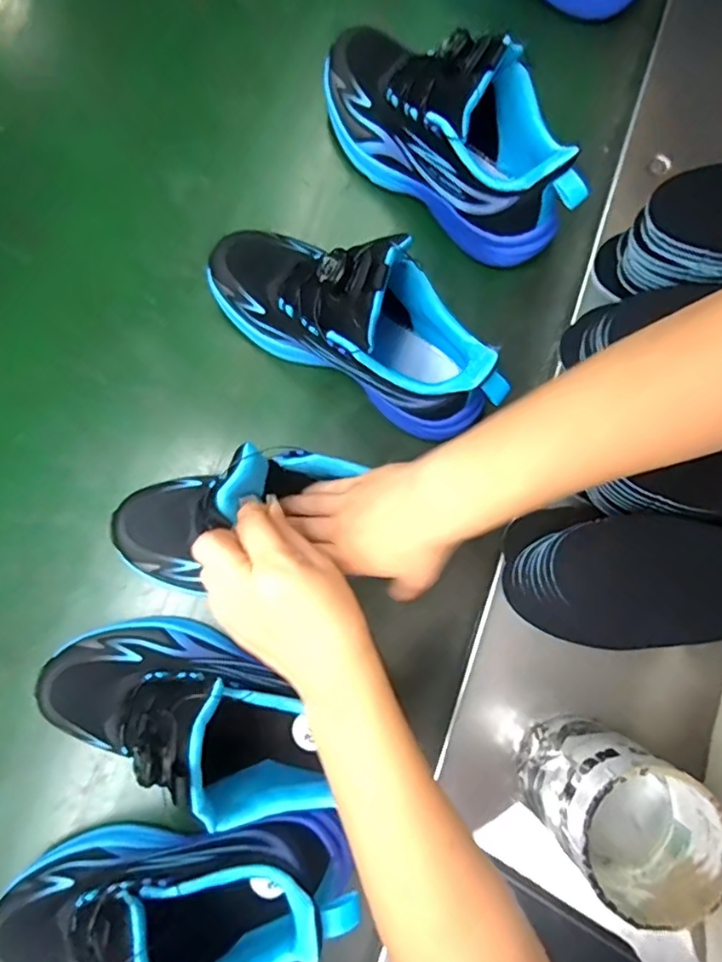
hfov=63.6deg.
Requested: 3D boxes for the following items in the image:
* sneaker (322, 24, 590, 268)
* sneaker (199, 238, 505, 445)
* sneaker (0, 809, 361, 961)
[{"bbox_3d":[0.067,-0.284,0.462,0.246,0.132,0.080,42,81,4],"label":"sneaker"},{"bbox_3d":[-0.008,-0.124,0.435,0.245,0.147,0.079,34,81,3],"label":"sneaker"},{"bbox_3d":[-0.129,0.277,0.363,0.242,0.143,0.087,-10,79,-2],"label":"sneaker"}]

